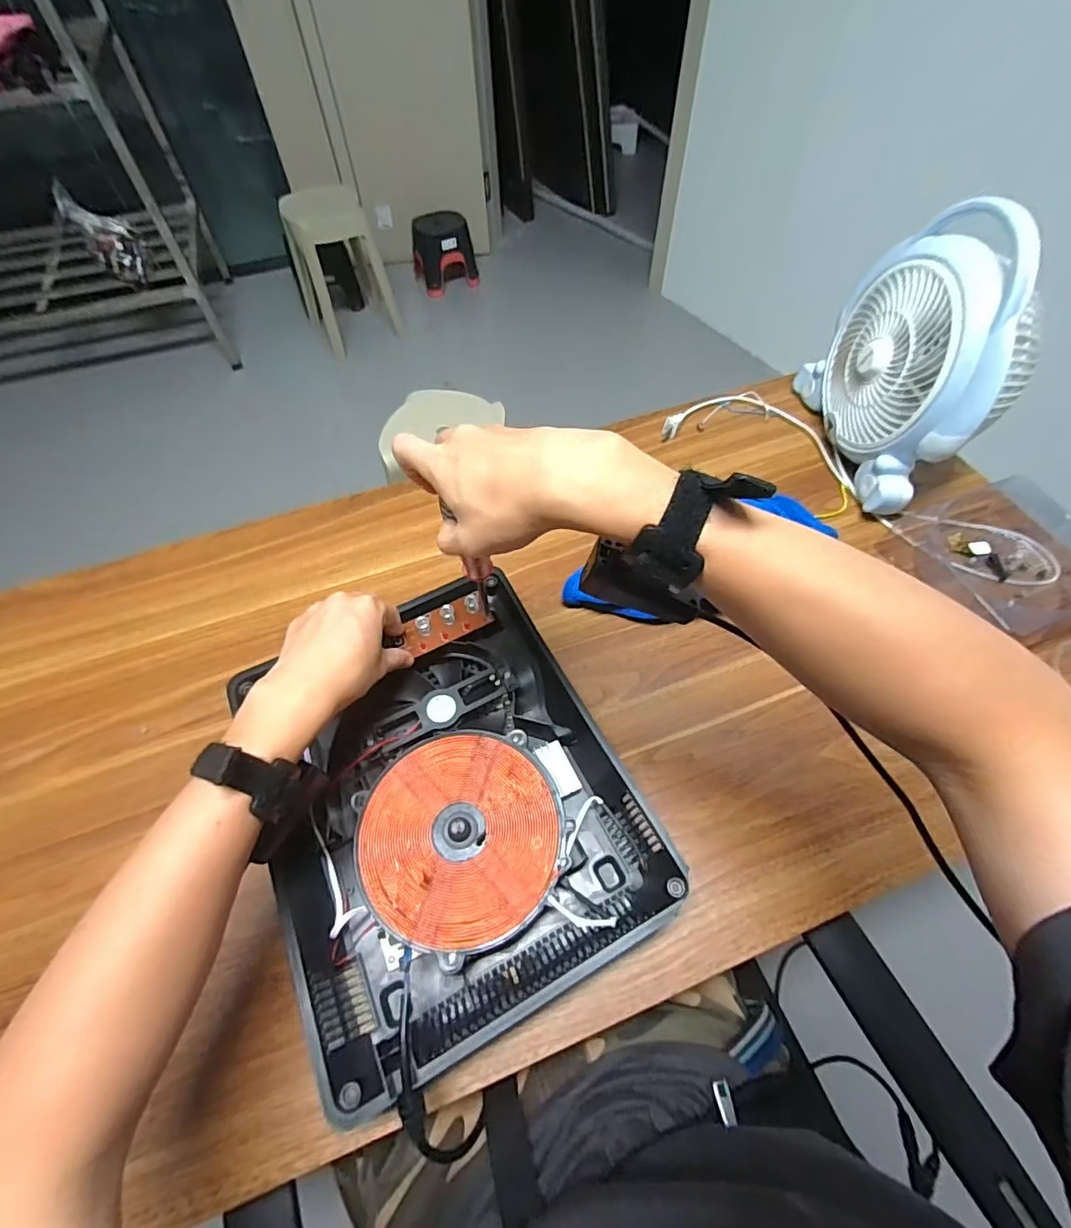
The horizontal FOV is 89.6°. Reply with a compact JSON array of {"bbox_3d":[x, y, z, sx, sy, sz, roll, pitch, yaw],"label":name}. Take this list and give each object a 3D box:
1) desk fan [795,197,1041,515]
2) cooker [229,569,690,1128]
[{"bbox_3d":[0.429,-0.282,0.599,0.124,0.250,0.259,-6,59,-2],"label":"desk fan"},{"bbox_3d":[-0.073,0.145,0.441,0.268,0.051,0.322,-25,63,-12],"label":"cooker"}]

